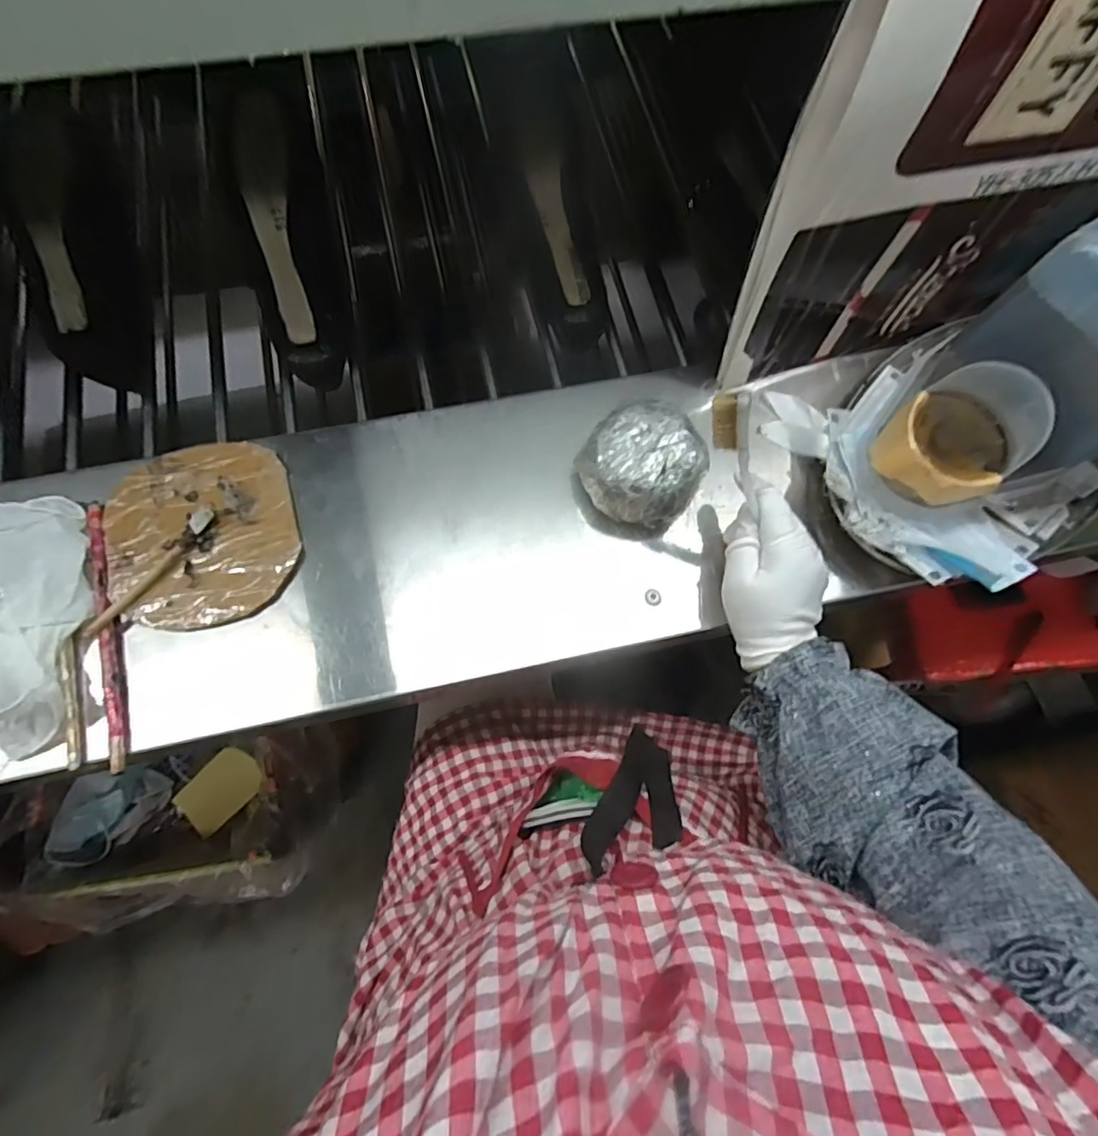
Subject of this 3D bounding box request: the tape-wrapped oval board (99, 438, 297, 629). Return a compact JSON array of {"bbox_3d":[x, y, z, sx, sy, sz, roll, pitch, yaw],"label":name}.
[{"bbox_3d":[-0.278,-0.029,0.465,0.140,0.020,0.159,-17,70,-5],"label":"tape-wrapped oval board"}]

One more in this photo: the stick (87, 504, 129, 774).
[{"bbox_3d":[-0.332,0.046,0.435,0.012,0.016,0.210,-17,70,-4],"label":"stick"}]

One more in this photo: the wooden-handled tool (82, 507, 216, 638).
[{"bbox_3d":[-0.303,0.003,0.442,0.015,0.014,0.124,34,74,13],"label":"wooden-handled tool"}]

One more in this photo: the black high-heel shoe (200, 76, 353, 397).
[{"bbox_3d":[-0.253,-0.303,0.546,0.087,0.059,0.261,-12,94,-3],"label":"black high-heel shoe"}]

